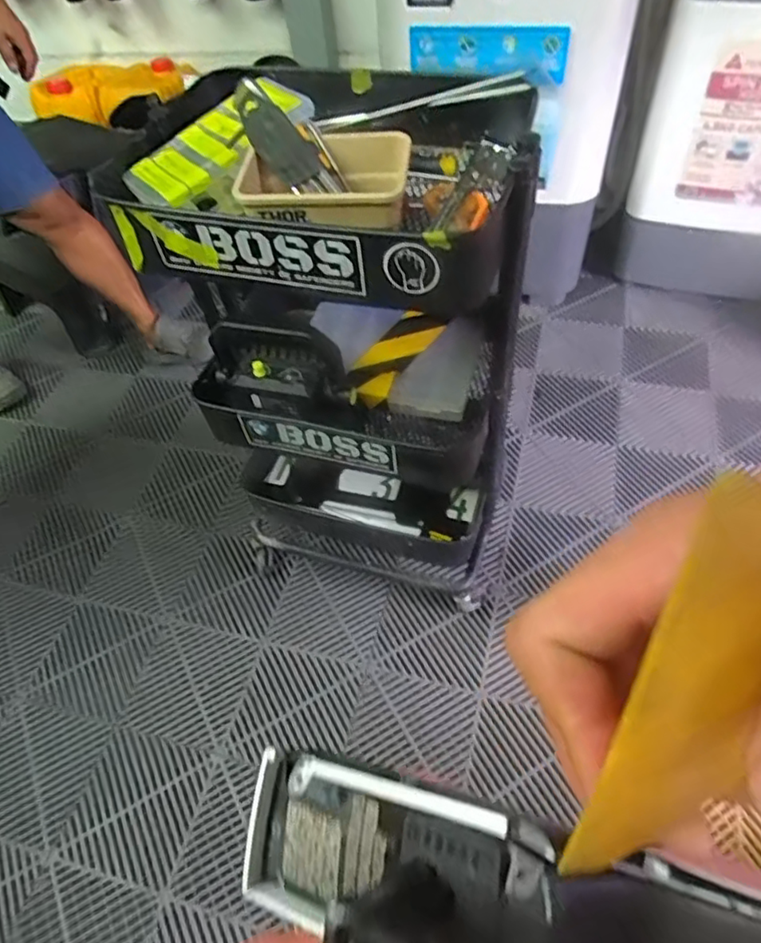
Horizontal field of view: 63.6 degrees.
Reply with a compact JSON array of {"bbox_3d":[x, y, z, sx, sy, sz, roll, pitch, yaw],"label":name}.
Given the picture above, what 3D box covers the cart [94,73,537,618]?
[{"bbox_3d":[-0.037,-0.149,0.913,0.445,0.712,0.311,14,56,16],"label":"cart"}]

